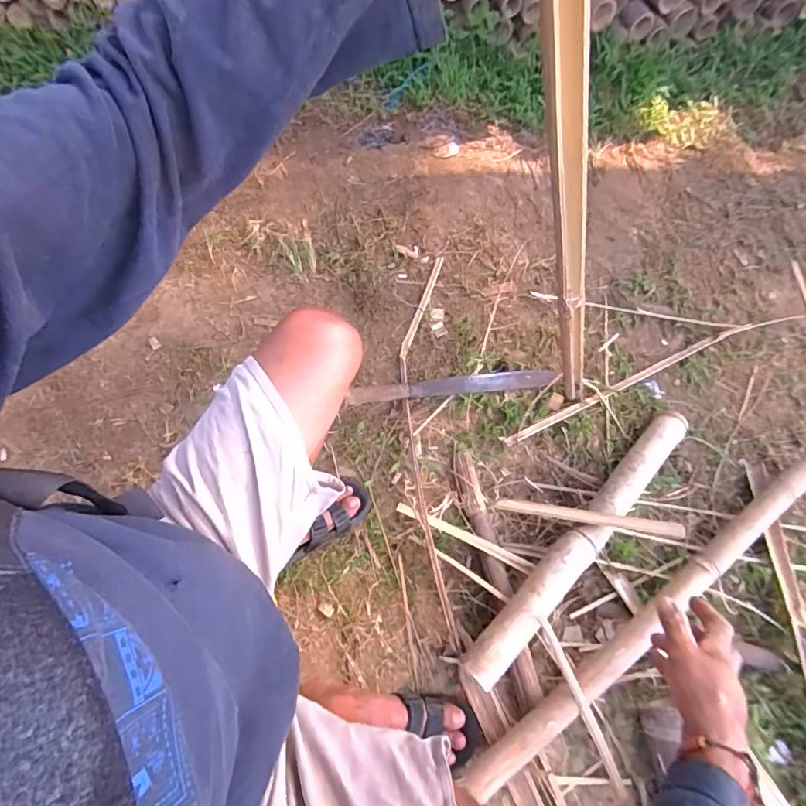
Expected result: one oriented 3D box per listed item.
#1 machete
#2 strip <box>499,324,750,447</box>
[{"bbox_3d":[0.104,-0.038,0.940,0.427,0.035,0.051,-6,66,-6],"label":"machete"},{"bbox_3d":[0.489,-0.049,0.978,0.645,0.017,0.020,-23,68,-13],"label":"strip"}]

